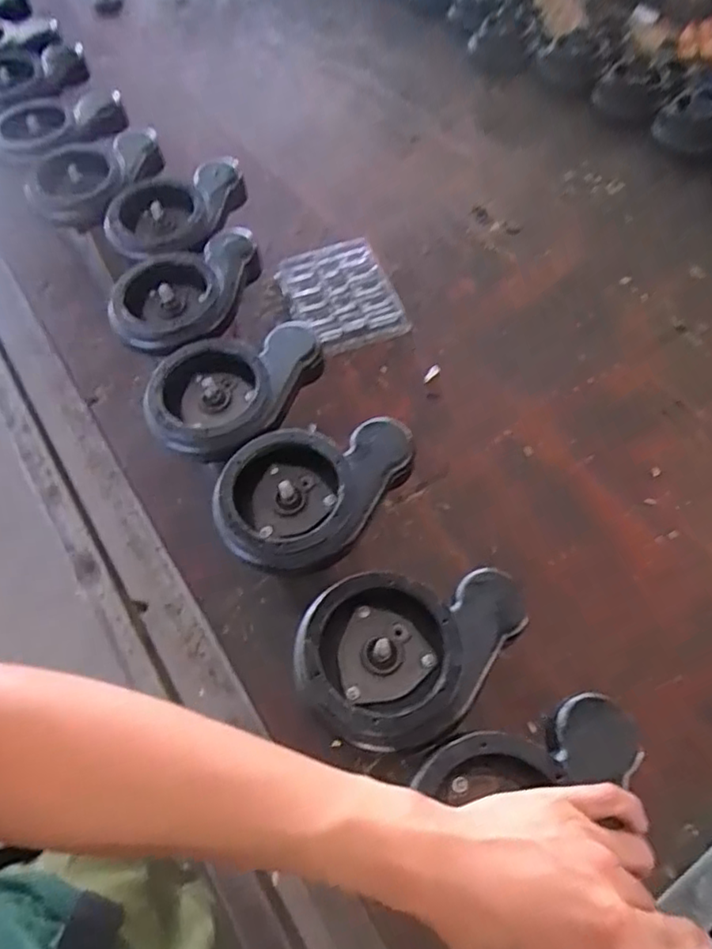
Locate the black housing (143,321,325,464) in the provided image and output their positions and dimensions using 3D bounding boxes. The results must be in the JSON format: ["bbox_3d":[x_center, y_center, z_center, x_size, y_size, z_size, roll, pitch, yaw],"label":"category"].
[{"bbox_3d":[-0.117,-0.082,0.541,0.120,0.033,0.151,23,64,15],"label":"black housing"}]

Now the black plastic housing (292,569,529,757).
[{"bbox_3d":[0.041,0.126,0.414,0.159,0.034,0.111,-9,60,-2],"label":"black plastic housing"}]

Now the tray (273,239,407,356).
[{"bbox_3d":[-0.019,-0.241,0.808,0.135,0.022,0.165,-20,61,-8],"label":"tray"}]

